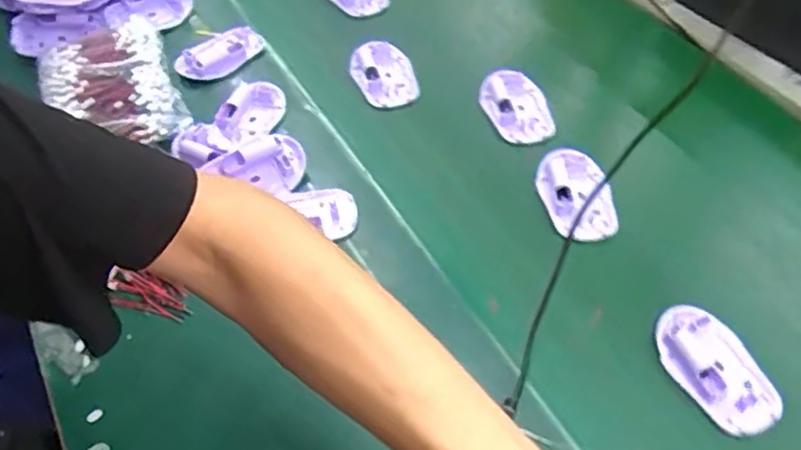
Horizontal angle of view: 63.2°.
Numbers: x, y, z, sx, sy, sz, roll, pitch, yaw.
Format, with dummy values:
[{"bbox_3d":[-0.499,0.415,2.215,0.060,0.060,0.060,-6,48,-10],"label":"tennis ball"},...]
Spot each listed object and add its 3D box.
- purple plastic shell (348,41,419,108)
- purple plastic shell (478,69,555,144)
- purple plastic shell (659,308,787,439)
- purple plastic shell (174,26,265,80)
[{"bbox_3d":[-0.018,-0.160,0.682,0.063,0.019,0.082,-13,52,-7],"label":"purple plastic shell"},{"bbox_3d":[0.116,-0.117,0.652,0.058,0.025,0.092,-11,52,-6],"label":"purple plastic shell"},{"bbox_3d":[0.230,0.104,0.476,0.059,0.014,0.098,-23,54,-14],"label":"purple plastic shell"},{"bbox_3d":[-0.191,-0.182,0.689,0.094,0.011,0.054,-34,58,-21],"label":"purple plastic shell"}]

